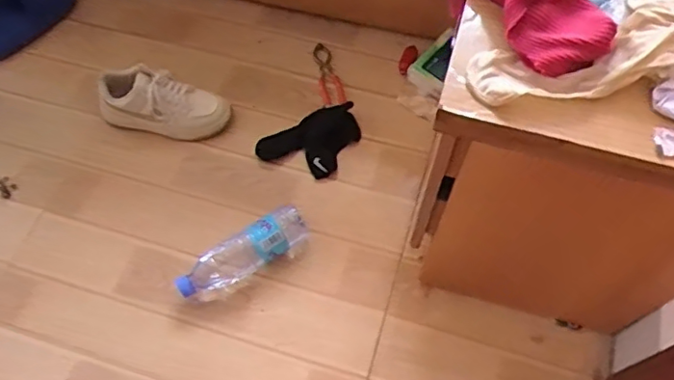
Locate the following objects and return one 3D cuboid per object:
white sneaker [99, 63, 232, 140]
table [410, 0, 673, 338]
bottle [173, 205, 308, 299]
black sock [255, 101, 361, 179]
[{"bbox_3d":[-0.319,-0.161,1.042,0.248,0.102,0.099,10,62,6],"label":"white sneaker"},{"bbox_3d":[0.318,-0.095,0.762,0.332,0.481,0.429,15,62,8],"label":"table"},{"bbox_3d":[-0.149,0.097,0.890,0.219,0.057,0.070,-28,65,-14],"label":"bottle"},{"bbox_3d":[-0.044,-0.080,1.025,0.182,0.030,0.118,-21,63,-11],"label":"black sock"}]

